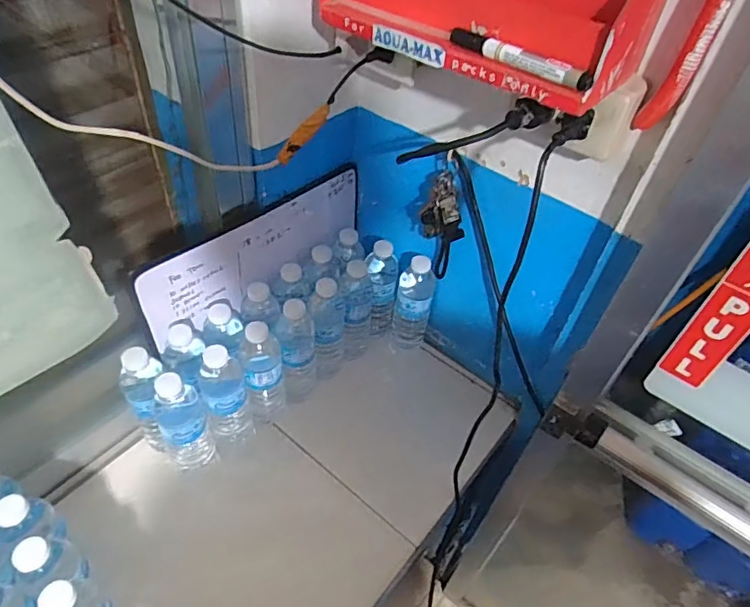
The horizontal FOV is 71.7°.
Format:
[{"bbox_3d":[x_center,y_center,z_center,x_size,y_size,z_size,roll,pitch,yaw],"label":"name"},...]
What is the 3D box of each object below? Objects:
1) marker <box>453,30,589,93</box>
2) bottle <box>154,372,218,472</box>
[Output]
[{"bbox_3d":[0.125,-0.220,0.460,0.017,0.015,0.141,-33,58,-32],"label":"marker"},{"bbox_3d":[-0.259,0.170,0.709,0.063,0.199,0.056,-19,52,-24],"label":"bottle"}]

